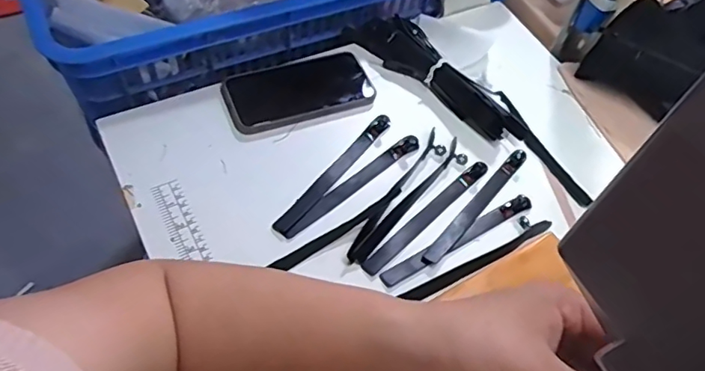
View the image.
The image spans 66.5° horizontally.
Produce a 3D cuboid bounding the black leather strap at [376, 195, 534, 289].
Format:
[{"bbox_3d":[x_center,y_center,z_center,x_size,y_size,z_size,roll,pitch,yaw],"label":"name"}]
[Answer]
[{"bbox_3d":[0.106,0.051,0.525,0.184,0.004,0.017,-25,67,-22],"label":"black leather strap"}]

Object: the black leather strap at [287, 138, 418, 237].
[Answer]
[{"bbox_3d":[0.001,-0.003,0.540,0.177,0.010,0.020,-35,68,-25],"label":"black leather strap"}]

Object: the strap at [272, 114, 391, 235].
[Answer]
[{"bbox_3d":[-0.016,-0.016,0.545,0.018,0.011,0.180,35,60,14],"label":"strap"}]

